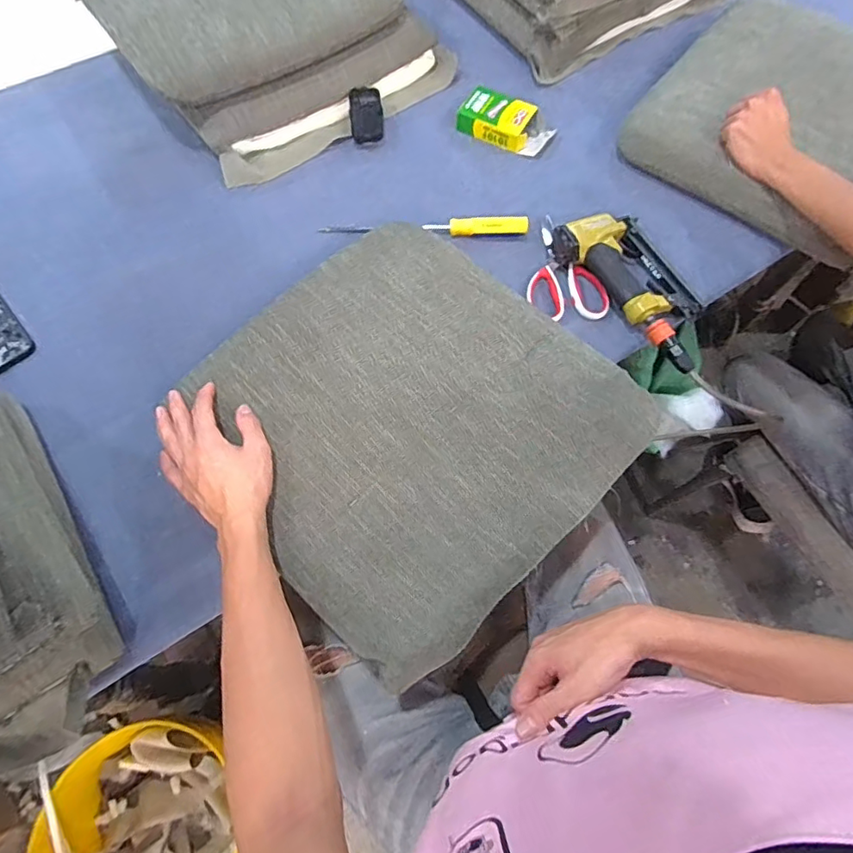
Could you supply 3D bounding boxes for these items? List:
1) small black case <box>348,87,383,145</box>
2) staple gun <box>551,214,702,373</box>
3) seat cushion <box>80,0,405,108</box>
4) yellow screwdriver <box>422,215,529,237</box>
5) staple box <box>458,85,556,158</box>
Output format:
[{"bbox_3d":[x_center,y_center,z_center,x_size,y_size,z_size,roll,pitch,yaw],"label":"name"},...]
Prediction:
[{"bbox_3d":[-0.099,-0.518,0.875,0.052,0.022,0.115,-6,66,-3],"label":"small black case"},{"bbox_3d":[0.298,-0.195,0.722,0.126,0.049,0.249,-31,70,-13],"label":"staple gun"},{"bbox_3d":[-0.305,-0.702,0.856,0.414,0.053,0.351,-37,71,-15],"label":"seat cushion"},{"bbox_3d":[0.074,-0.290,0.774,0.148,0.025,0.021,-3,66,-1],"label":"yellow screwdriver"},{"bbox_3d":[0.131,-0.499,0.863,0.154,0.036,0.084,20,68,9],"label":"staple box"}]

